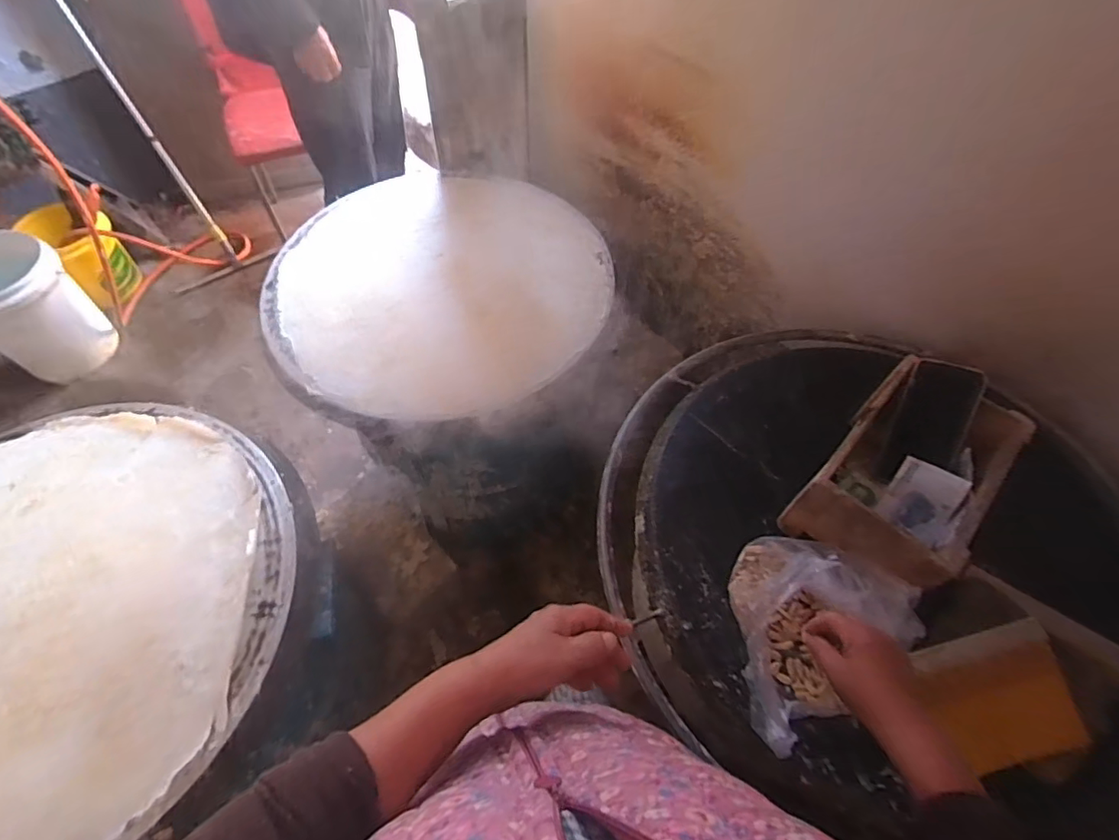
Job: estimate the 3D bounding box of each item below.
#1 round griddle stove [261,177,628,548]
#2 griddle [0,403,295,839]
[{"bbox_3d":[-0.228,-0.046,1.232,0.601,0.805,0.654,1,57,-1],"label":"round griddle stove"},{"bbox_3d":[-0.656,0.240,0.683,0.577,0.034,0.592,-5,58,-5],"label":"griddle"}]

